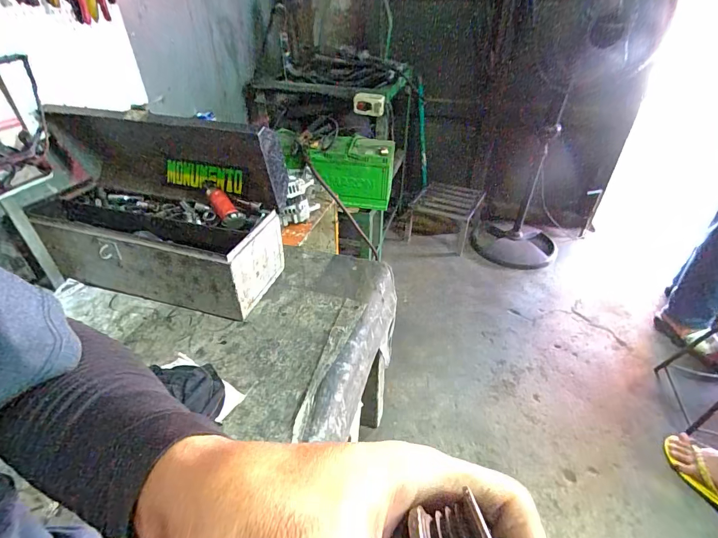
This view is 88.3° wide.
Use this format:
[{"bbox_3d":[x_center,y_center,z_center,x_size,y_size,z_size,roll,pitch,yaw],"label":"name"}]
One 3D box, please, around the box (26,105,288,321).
[{"bbox_3d":[-0.398,-0.123,0.731,0.459,0.287,0.241,9,39,10],"label":"box"}]

